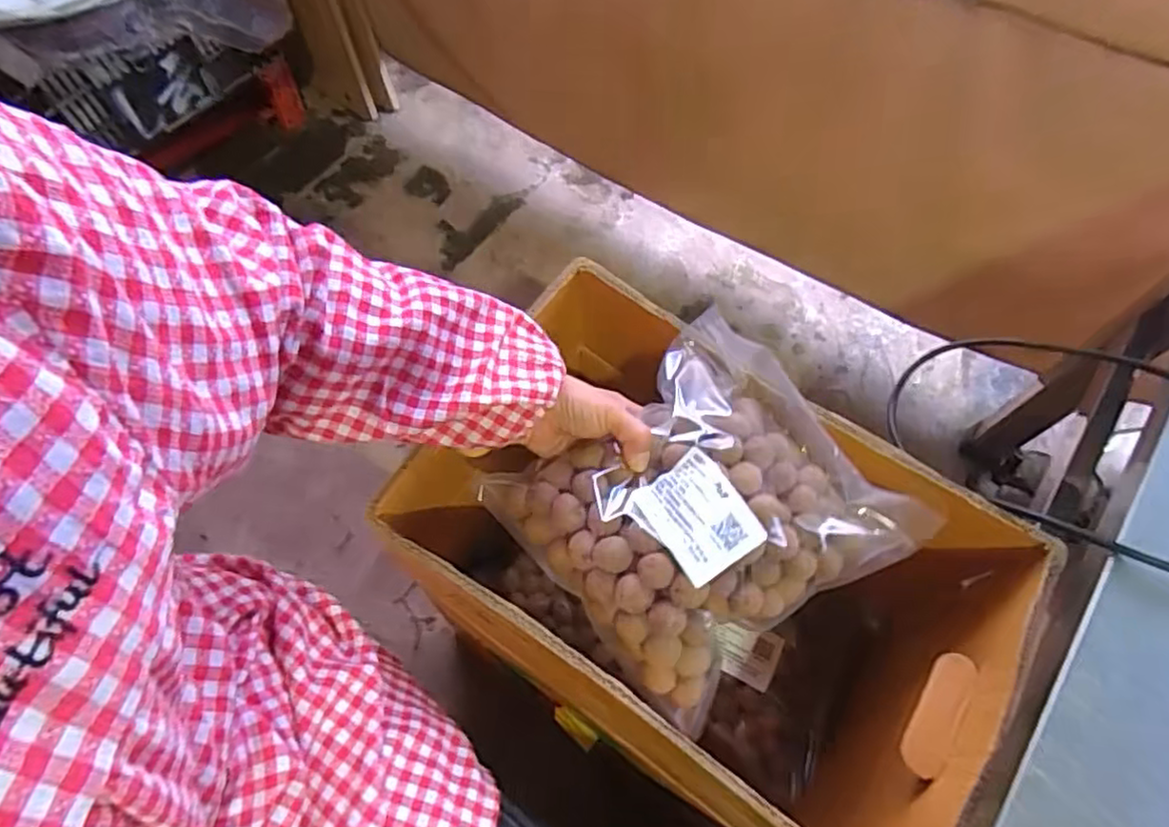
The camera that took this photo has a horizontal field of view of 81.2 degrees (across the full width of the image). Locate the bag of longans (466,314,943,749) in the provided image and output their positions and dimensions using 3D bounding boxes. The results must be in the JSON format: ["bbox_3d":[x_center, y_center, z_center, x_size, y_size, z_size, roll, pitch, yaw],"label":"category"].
[{"bbox_3d":[0.089,0.067,0.487,0.241,0.073,0.218,-35,69,-16],"label":"bag of longans"}]

